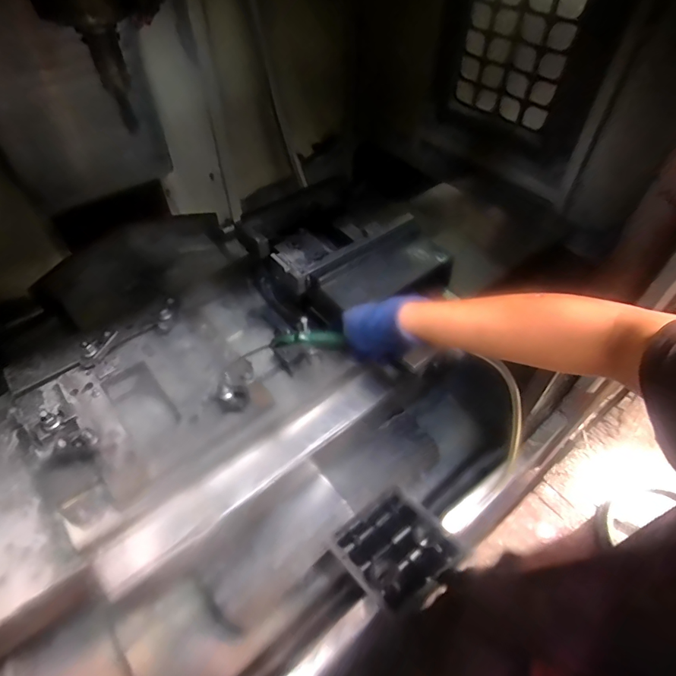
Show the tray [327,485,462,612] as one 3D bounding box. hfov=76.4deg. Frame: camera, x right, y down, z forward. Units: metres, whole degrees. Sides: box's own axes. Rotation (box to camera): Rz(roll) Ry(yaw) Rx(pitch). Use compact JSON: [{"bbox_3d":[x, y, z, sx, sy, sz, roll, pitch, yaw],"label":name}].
[{"bbox_3d":[0.108,0.413,0.862,0.194,0.029,0.223,-30,27,-23],"label":"tray"}]

